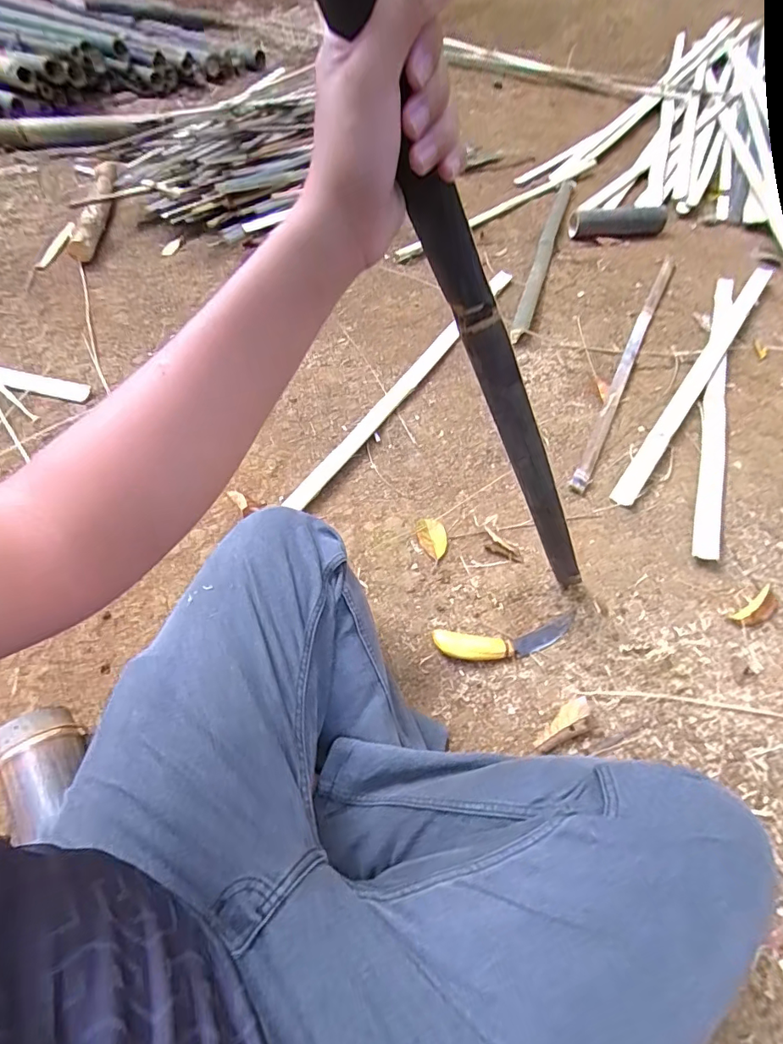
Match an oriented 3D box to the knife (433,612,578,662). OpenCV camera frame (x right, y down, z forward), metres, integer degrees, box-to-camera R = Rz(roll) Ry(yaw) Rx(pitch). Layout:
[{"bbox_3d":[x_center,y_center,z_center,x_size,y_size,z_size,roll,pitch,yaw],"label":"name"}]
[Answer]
[{"bbox_3d":[0.165,0.166,0.701,0.205,0.023,0.050,-7,55,-4],"label":"knife"}]

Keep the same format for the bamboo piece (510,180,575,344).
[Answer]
[{"bbox_3d":[0.418,-0.749,1.328,0.044,0.020,0.904,16,57,11],"label":"bamboo piece"}]

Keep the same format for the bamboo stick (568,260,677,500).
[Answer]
[{"bbox_3d":[0.520,-0.371,1.062,0.031,0.020,0.861,23,59,16],"label":"bamboo stick"}]

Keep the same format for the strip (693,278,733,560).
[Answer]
[{"bbox_3d":[0.658,-0.273,0.992,0.042,0.019,0.876,19,58,14],"label":"strip"}]

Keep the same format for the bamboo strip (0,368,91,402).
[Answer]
[{"bbox_3d":[-0.816,-0.310,1.060,0.393,0.022,0.039,15,57,11],"label":"bamboo strip"}]

